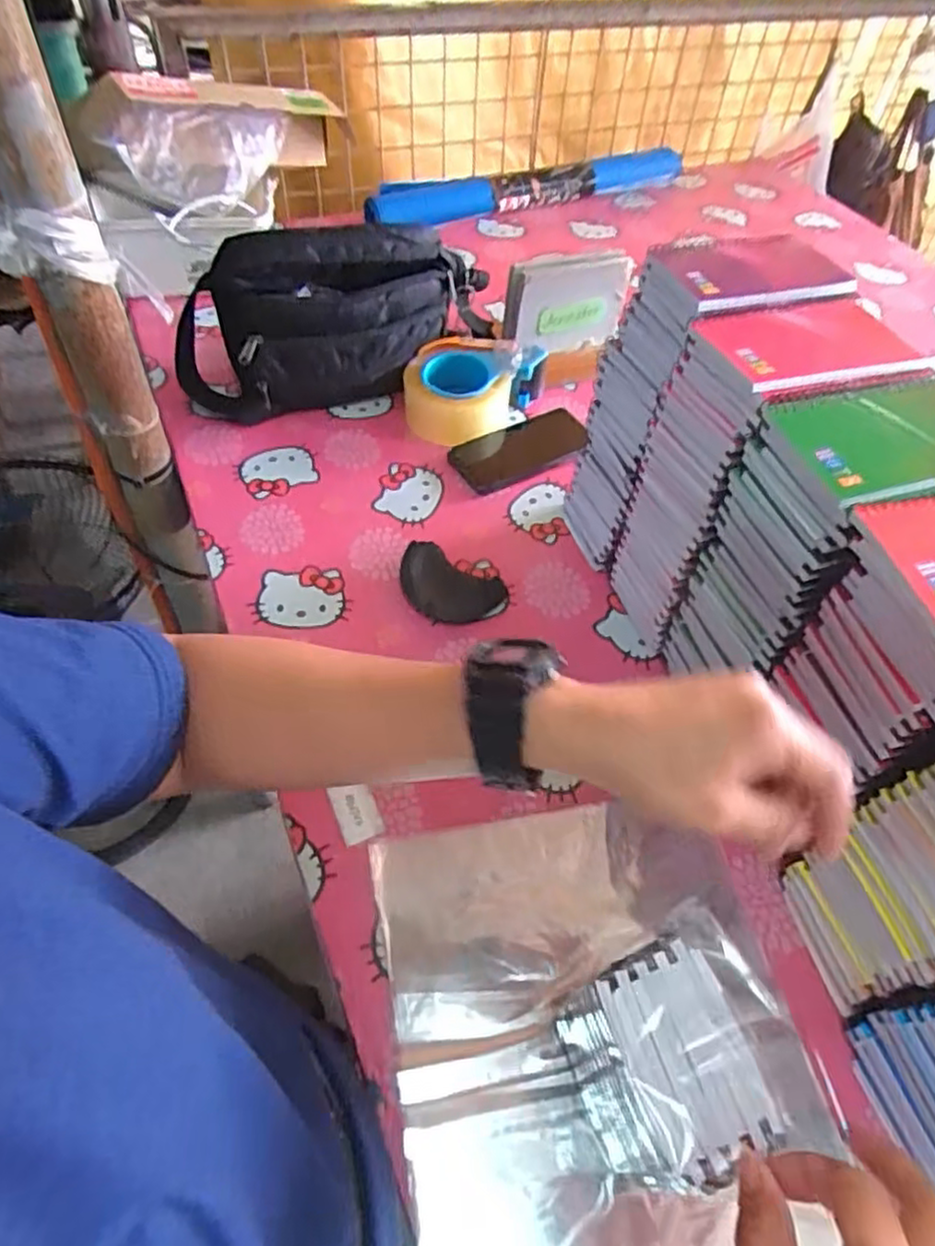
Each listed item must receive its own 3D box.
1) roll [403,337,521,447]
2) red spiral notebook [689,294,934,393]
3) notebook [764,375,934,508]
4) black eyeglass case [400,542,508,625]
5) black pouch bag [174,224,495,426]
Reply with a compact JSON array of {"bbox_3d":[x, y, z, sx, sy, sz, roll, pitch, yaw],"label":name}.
[{"bbox_3d":[-0.009,-0.267,0.815,0.123,0.071,0.125,2,53,-2],"label":"roll"},{"bbox_3d":[0.226,-0.186,0.474,0.134,0.018,0.092,-16,55,-15],"label":"red spiral notebook"},{"bbox_3d":[0.257,-0.112,0.417,0.132,0.011,0.087,-13,55,-13],"label":"notebook"},{"bbox_3d":[-0.020,-0.031,0.663,0.103,0.028,0.072,28,56,17],"label":"black eyeglass case"},{"bbox_3d":[-0.138,-0.331,0.781,0.363,0.175,0.091,-12,55,-12],"label":"black pouch bag"}]

